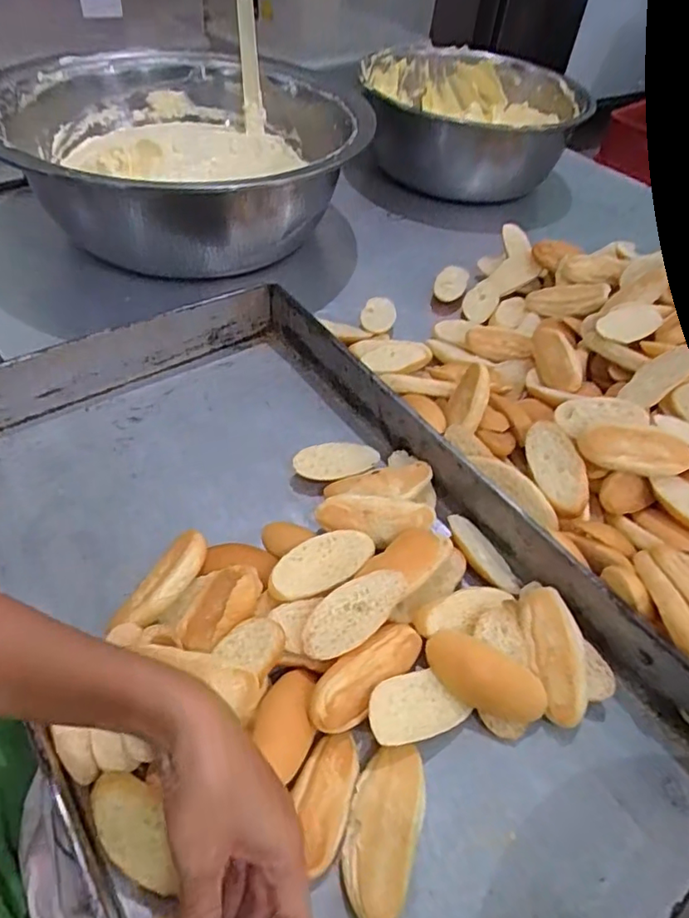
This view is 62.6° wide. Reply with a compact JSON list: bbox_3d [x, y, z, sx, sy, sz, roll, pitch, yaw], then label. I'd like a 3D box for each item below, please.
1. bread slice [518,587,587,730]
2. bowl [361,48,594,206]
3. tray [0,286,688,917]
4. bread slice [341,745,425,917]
[{"bbox_3d":[0.155,0.143,0.415,0.037,0.021,0.093,-13,68,16],"label":"bread slice"},{"bbox_3d":[0.217,-0.589,1.004,0.352,0.154,0.352,3,49,-4],"label":"bowl"},{"bbox_3d":[-0.042,0.097,0.421,0.358,0.069,0.623,-28,57,-27],"label":"tray"},{"bbox_3d":[0.023,0.226,0.346,0.040,0.021,0.089,16,49,7],"label":"bread slice"}]

